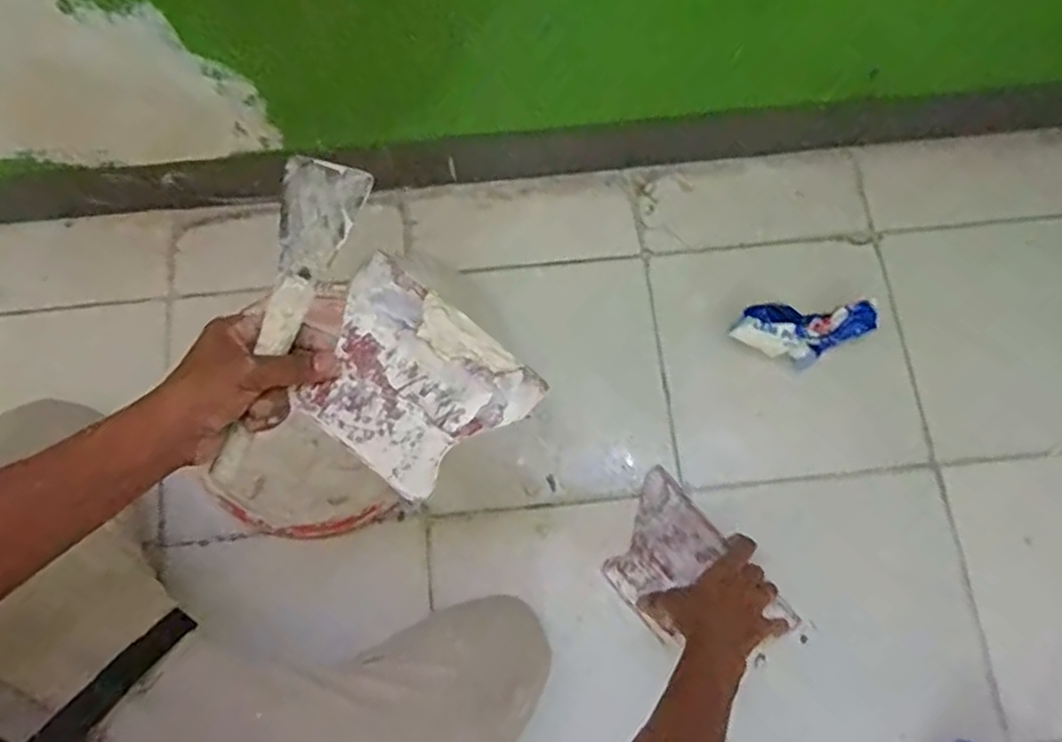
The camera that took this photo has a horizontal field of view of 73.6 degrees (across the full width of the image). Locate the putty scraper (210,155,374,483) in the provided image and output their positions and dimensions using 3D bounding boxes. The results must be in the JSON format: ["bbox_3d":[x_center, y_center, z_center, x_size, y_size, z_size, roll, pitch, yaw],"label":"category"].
[{"bbox_3d":[-0.185,-0.038,0.522,0.064,0.016,0.241,20,90,5],"label":"putty scraper"}]

